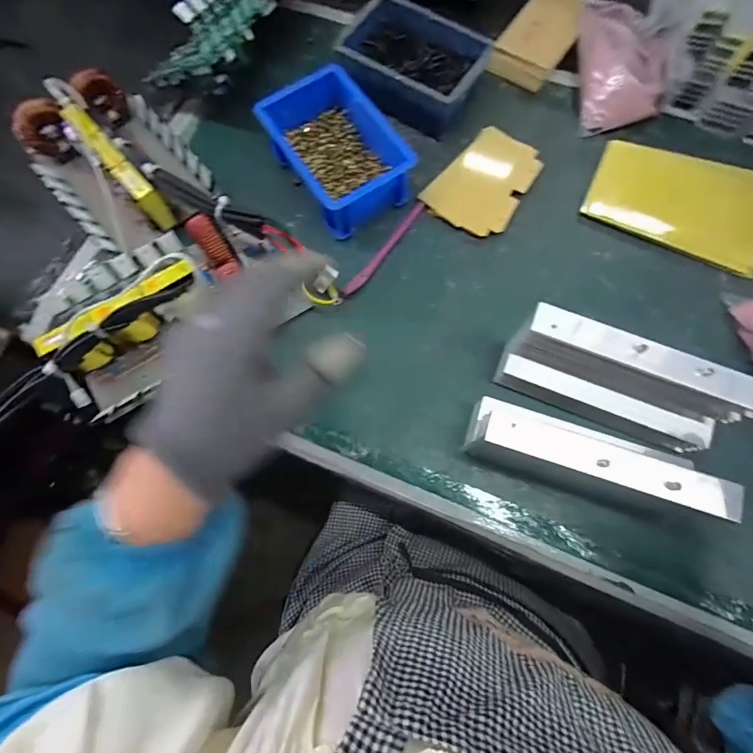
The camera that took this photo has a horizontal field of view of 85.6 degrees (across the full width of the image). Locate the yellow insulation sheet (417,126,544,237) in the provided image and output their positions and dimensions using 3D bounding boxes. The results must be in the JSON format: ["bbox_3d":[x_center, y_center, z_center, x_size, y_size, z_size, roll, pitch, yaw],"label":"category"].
[{"bbox_3d":[0.112,-0.200,0.420,0.086,0.008,0.120,36,79,12],"label":"yellow insulation sheet"}]

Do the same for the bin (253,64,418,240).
[{"bbox_3d":[-0.040,-0.223,0.404,0.095,0.050,0.143,-33,78,-6],"label":"bin"}]

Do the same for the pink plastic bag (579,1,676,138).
[{"bbox_3d":[0.264,-0.332,0.429,0.086,0.039,0.138,1,76,2],"label":"pink plastic bag"}]

